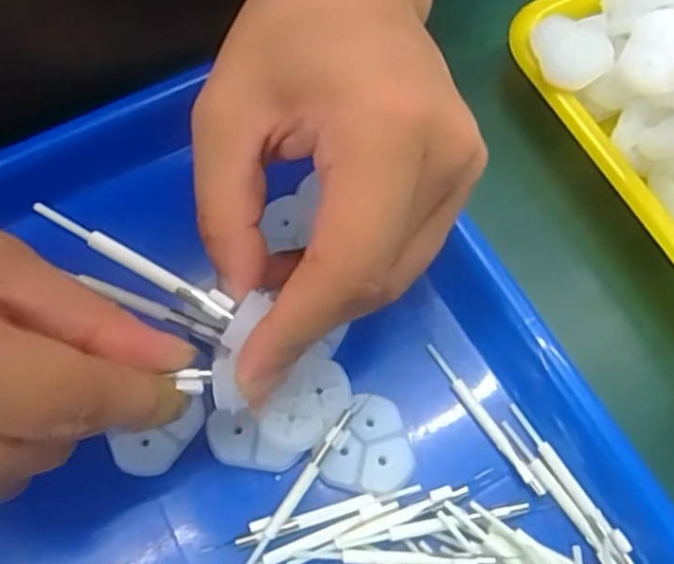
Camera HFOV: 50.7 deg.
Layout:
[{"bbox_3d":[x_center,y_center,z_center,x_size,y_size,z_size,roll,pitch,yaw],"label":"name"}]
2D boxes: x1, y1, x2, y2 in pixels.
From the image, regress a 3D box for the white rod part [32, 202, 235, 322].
[{"bbox_3d":[-0.060,-0.007,0.214,0.064,0.004,0.007,29,69,-7],"label":"white rod part"}]

